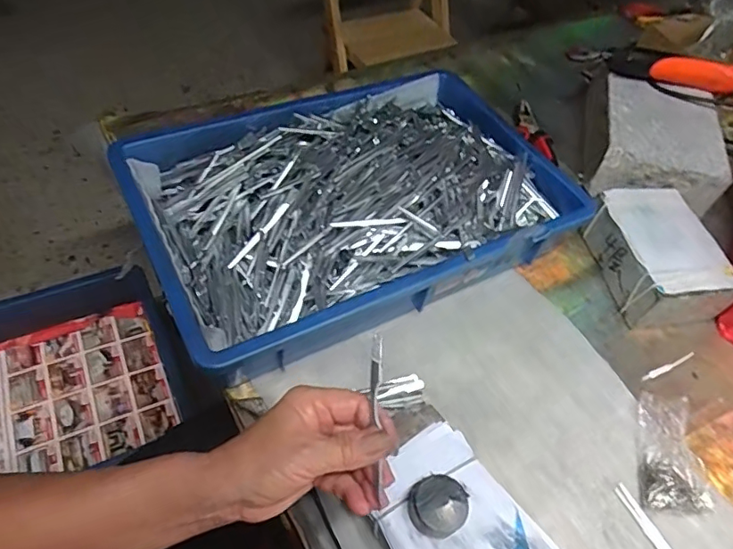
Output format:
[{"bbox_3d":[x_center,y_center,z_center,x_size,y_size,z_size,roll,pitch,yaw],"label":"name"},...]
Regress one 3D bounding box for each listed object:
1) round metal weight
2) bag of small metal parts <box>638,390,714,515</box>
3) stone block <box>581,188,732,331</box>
[{"bbox_3d":[0.050,0.165,0.375,0.043,0.024,0.037,-7,54,-13],"label":"round metal weight"},{"bbox_3d":[0.262,0.148,0.450,0.059,0.043,0.097,2,54,-4],"label":"bag of small metal parts"},{"bbox_3d":[0.315,-0.020,0.579,0.101,0.067,0.142,-4,53,-11],"label":"stone block"}]

